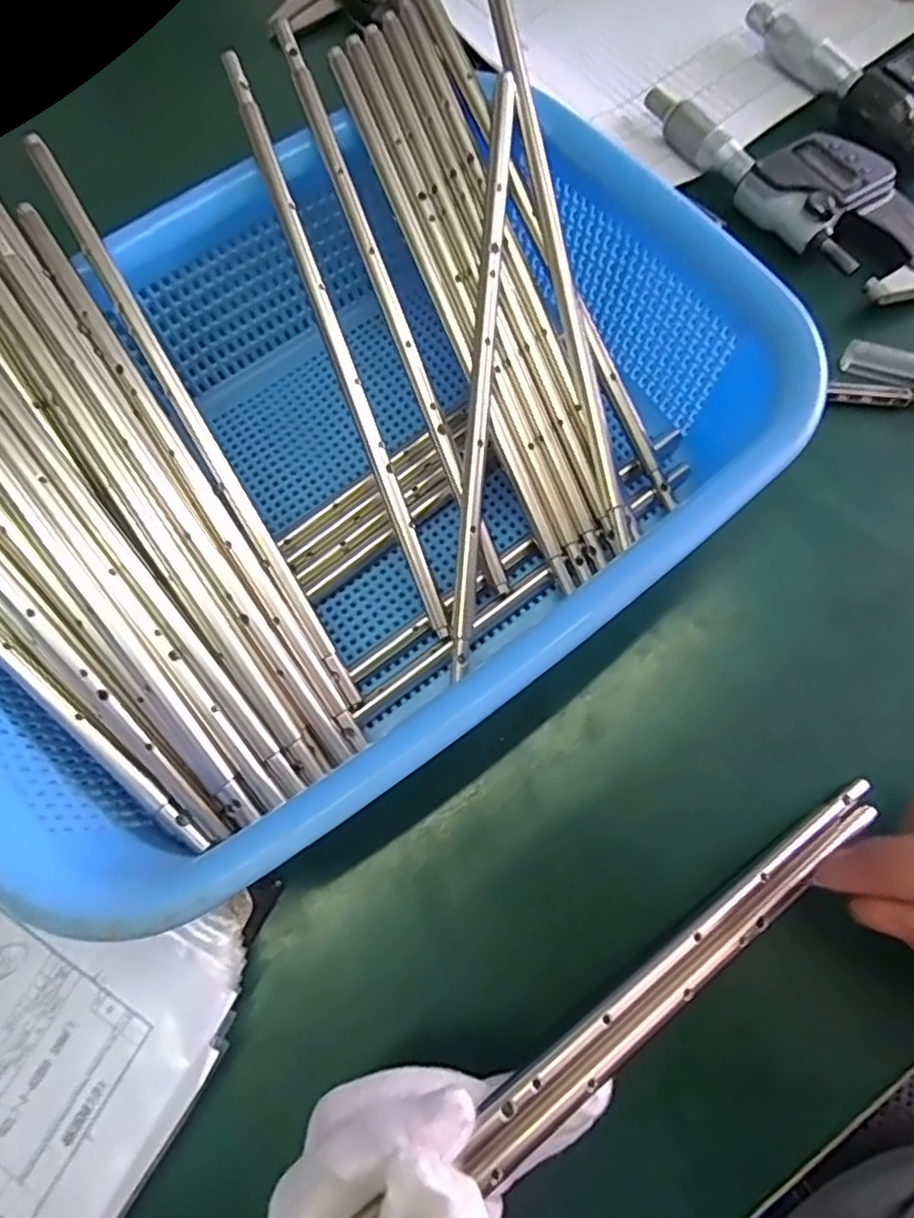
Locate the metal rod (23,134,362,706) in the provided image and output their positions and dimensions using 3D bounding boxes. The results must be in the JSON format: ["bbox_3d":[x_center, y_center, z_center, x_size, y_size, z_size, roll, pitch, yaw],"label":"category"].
[{"bbox_3d":[-0.090,-0.062,0.236,0.008,0.005,0.215,-30,94,-8],"label":"metal rod"}]

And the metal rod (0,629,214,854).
[{"bbox_3d":[-0.155,-0.002,0.211,0.009,0.005,0.213,-44,96,-12],"label":"metal rod"}]

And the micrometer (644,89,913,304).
[{"bbox_3d":[0.155,-0.197,0.309,0.051,0.018,0.157,-42,75,-11],"label":"micrometer"}]

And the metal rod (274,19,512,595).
[{"bbox_3d":[-0.023,-0.107,0.246,0.008,0.008,0.213,-22,92,-5],"label":"metal rod"}]

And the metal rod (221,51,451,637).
[{"bbox_3d":[-0.043,-0.092,0.245,0.009,0.005,0.213,-21,92,-5],"label":"metal rod"}]

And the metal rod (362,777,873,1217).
[{"bbox_3d":[0.050,0.104,0.185,0.217,0.004,0.007,-26,72,-25],"label":"metal rod"}]

